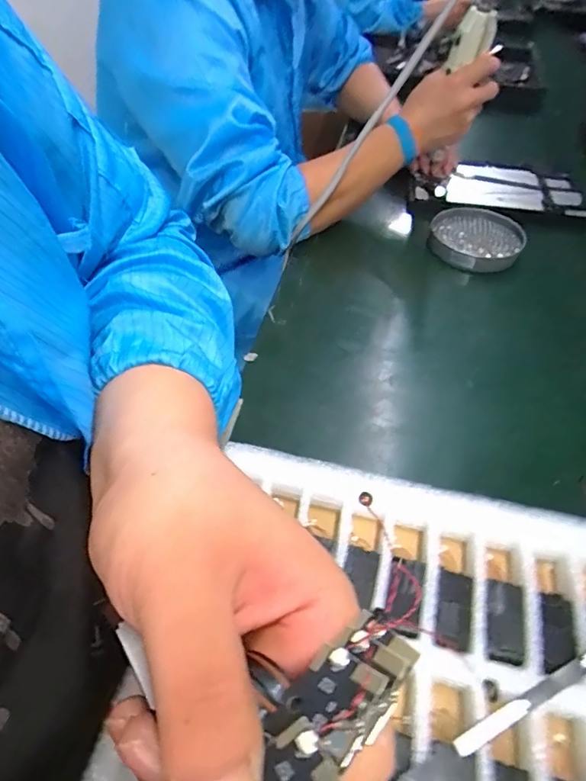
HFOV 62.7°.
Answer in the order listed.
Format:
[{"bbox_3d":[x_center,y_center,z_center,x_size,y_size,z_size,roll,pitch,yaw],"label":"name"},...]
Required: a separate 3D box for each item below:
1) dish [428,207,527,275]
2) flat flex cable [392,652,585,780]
[{"bbox_3d":[0.235,-0.193,0.622,0.113,0.026,0.122,1,50,-1],"label":"dish"},{"bbox_3d":[0.103,0.139,0.213,0.145,0.006,0.008,-19,54,-17],"label":"flat flex cable"}]

